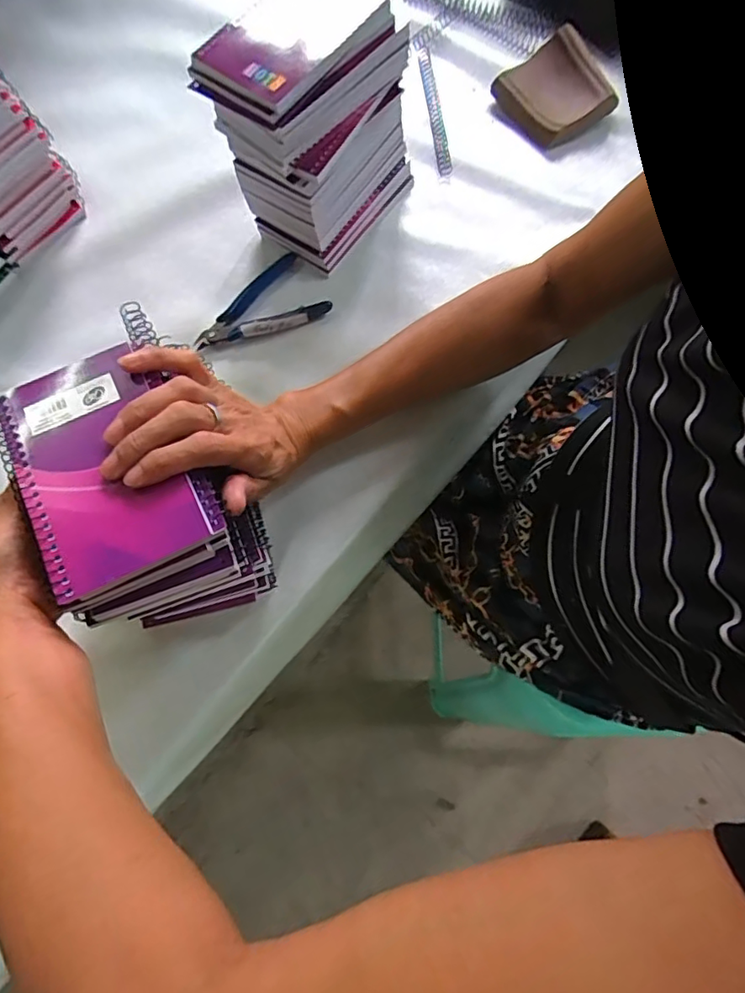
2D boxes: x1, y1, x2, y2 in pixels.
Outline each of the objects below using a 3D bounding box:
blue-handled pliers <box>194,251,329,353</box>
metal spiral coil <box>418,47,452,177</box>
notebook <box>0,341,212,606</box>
[{"bbox_3d":[-0.099,-0.160,0.468,0.112,0.013,0.070,-35,76,-9],"label":"blue-handled pliers"},{"bbox_3d":[0.062,-0.379,0.535,0.015,0.014,0.157,-6,73,-1],"label":"metal spiral coil"},{"bbox_3d":[-0.150,-0.018,0.291,0.081,0.007,0.129,-27,75,-7],"label":"notebook"}]

